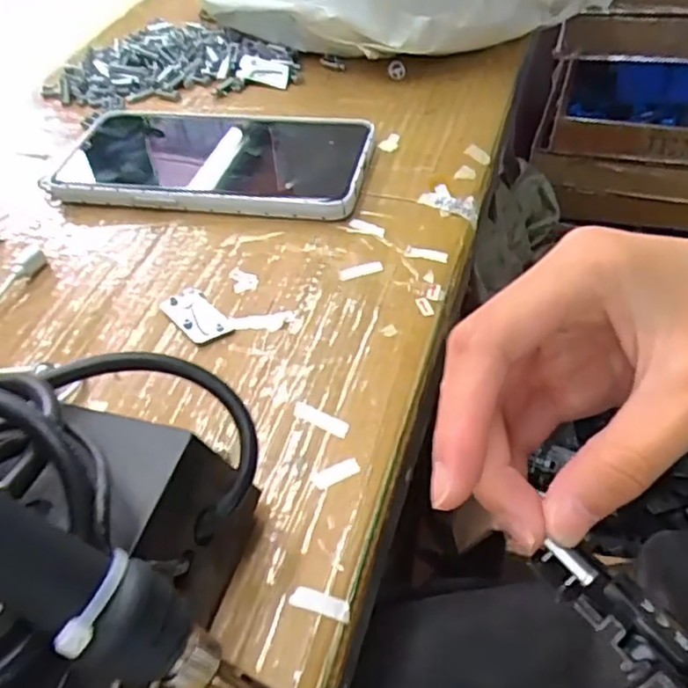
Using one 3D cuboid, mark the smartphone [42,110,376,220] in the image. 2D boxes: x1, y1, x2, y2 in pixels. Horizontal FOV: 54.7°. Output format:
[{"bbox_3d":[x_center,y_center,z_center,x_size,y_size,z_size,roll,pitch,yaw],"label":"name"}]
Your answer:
[{"bbox_3d":[-0.070,-0.101,0.359,0.165,0.014,0.076,7,50,10],"label":"smartphone"}]

